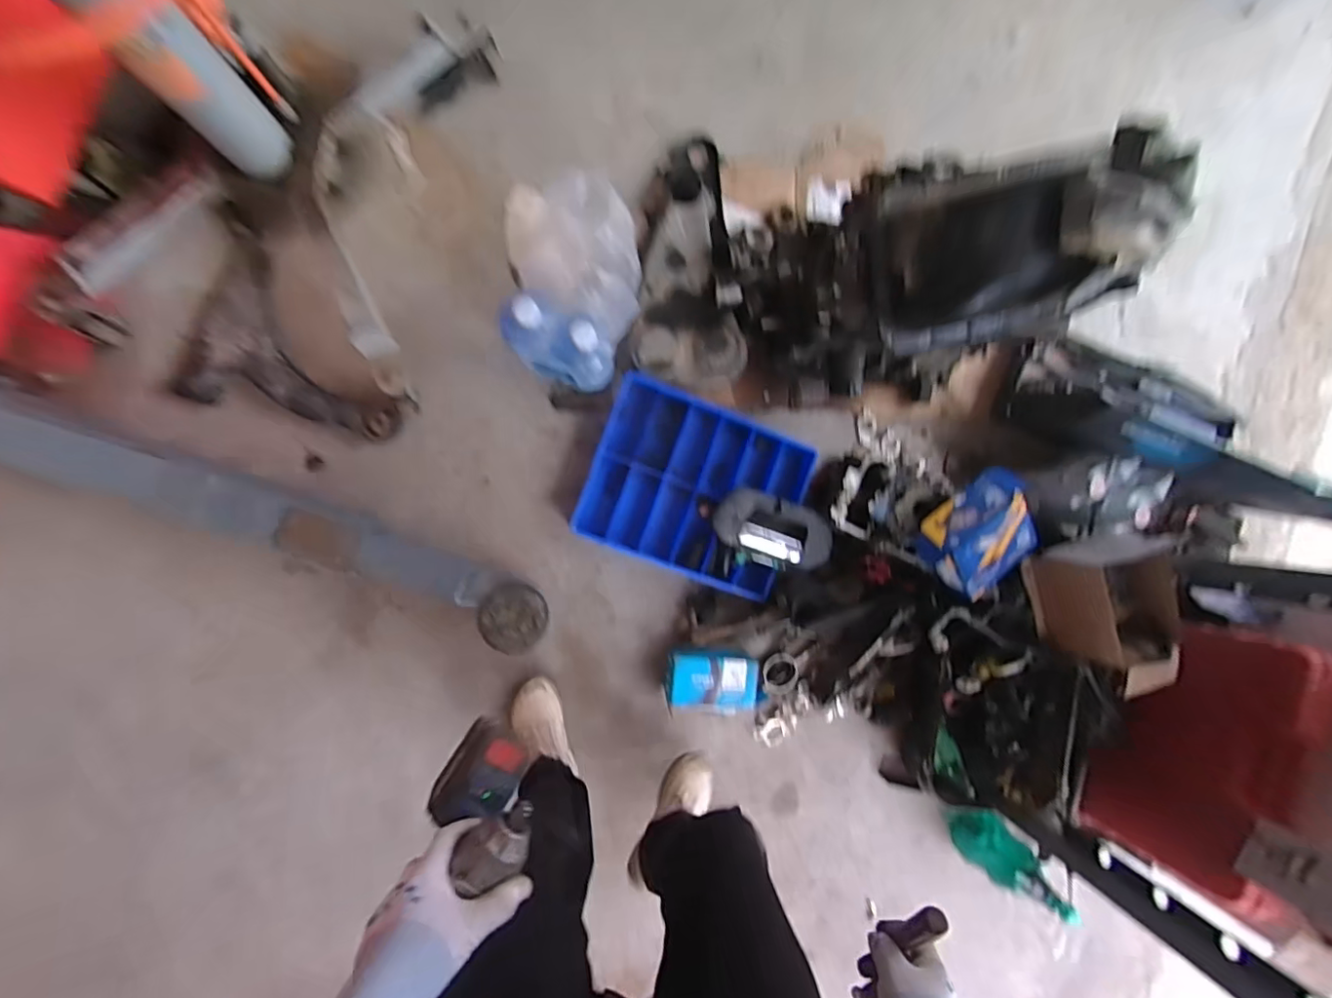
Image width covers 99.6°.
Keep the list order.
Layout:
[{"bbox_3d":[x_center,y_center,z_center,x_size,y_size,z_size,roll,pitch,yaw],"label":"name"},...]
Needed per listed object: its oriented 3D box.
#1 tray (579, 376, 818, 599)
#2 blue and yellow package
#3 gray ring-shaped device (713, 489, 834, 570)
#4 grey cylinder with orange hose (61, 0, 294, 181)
[{"bbox_3d":[0.069,-0.023,1.190,0.437,0.062,0.349,22,89,-9],"label":"tray"},{"bbox_3d":[0.632,0.079,1.119,0.200,0.087,0.205,-39,97,-5],"label":"blue and yellow package"},{"bbox_3d":[0.228,0.073,1.168,0.272,0.063,0.135,18,91,-10],"label":"gray ring-shaped device"},{"bbox_3d":[-0.642,-0.580,0.699,0.102,0.589,0.114,-44,98,-5],"label":"grey cylinder with orange hose"}]

